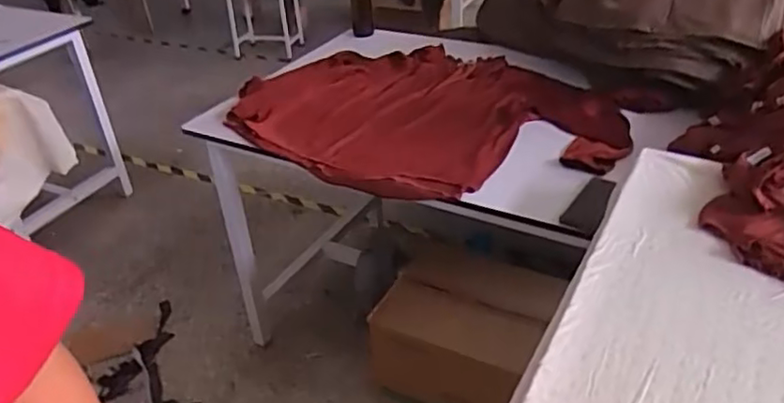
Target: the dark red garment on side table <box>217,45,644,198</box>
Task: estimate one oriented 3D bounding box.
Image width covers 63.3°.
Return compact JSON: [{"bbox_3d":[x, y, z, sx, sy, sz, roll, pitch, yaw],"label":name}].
[{"bbox_3d":[0.088,-0.227,1.544,0.922,0.100,0.666,15,38,25],"label":"dark red garment on side table"}]

